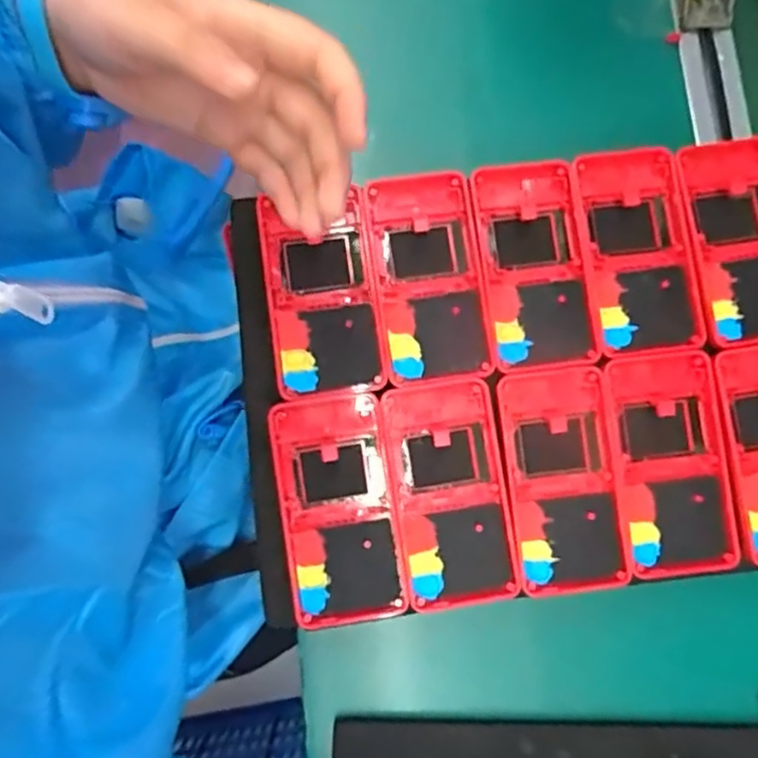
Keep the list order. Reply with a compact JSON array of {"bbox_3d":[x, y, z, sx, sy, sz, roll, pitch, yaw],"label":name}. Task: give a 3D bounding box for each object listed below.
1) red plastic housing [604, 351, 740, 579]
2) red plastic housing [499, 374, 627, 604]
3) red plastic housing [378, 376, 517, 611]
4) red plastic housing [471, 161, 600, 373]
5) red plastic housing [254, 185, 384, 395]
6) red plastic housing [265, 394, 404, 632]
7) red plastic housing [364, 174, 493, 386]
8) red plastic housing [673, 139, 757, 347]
[{"bbox_3d":[0.165,0.047,0.355,0.062,0.016,0.120,-7,84,2],"label":"red plastic housing"},{"bbox_3d":[0.103,0.057,0.355,0.060,0.022,0.120,-6,84,2],"label":"red plastic housing"},{"bbox_3d":[0.039,0.064,0.347,0.061,0.016,0.119,-9,84,2],"label":"red plastic housing"},{"bbox_3d":[0.091,-0.065,0.365,0.060,0.016,0.117,-7,84,2],"label":"red plastic housing"},{"bbox_3d":[-0.033,-0.046,0.363,0.060,0.020,0.113,-7,80,-2],"label":"red plastic housing"},{"bbox_3d":[-0.024,0.072,0.344,0.059,0.014,0.119,-9,84,2],"label":"red plastic housing"},{"bbox_3d":[0.029,-0.058,0.363,0.061,0.012,0.119,-8,84,2],"label":"red plastic housing"},{"bbox_3d":[0.217,-0.082,0.371,0.063,0.013,0.118,-9,84,2],"label":"red plastic housing"}]

